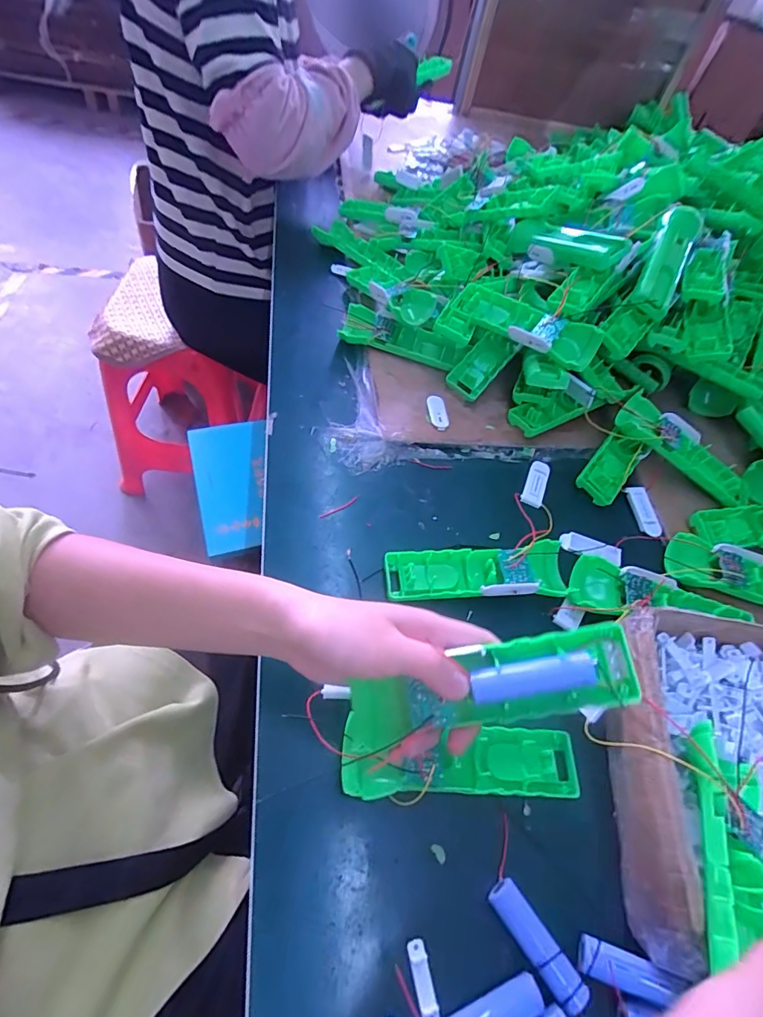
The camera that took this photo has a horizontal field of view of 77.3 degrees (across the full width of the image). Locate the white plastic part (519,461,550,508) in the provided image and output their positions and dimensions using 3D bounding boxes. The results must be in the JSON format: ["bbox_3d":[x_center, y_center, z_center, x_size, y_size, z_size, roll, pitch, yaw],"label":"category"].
[{"bbox_3d":[0.162,-0.027,0.500,0.022,0.007,0.060,26,55,7],"label":"white plastic part"}]

